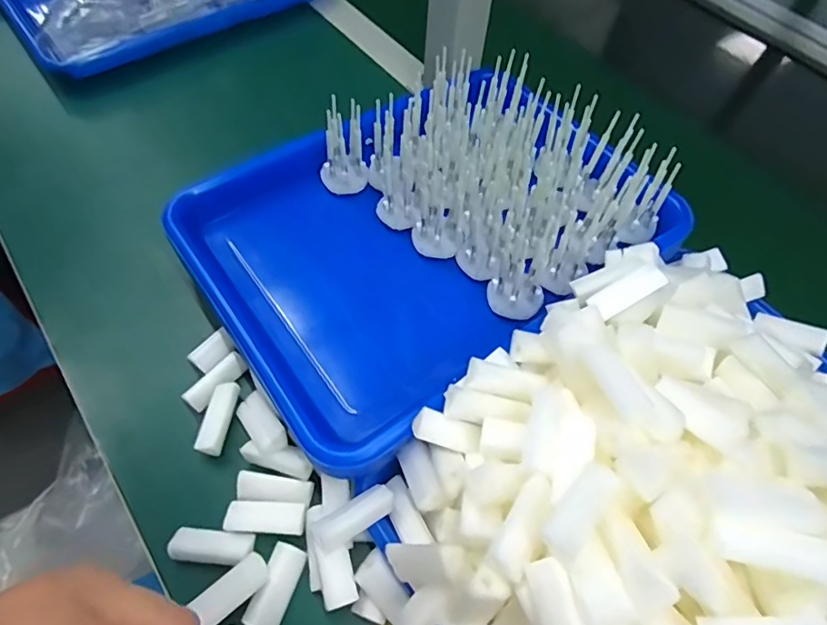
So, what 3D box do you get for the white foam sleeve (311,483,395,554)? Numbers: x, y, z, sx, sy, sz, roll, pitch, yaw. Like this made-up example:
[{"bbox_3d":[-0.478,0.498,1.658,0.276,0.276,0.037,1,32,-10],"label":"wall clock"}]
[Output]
[{"bbox_3d":[-0.032,0.114,0.293,0.047,0.016,0.016,-27,63,-19],"label":"white foam sleeve"}]

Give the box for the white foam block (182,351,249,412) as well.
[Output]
[{"bbox_3d":[-0.137,0.048,0.366,0.015,0.009,0.046,38,63,19],"label":"white foam block"}]

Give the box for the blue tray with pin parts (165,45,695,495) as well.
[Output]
[{"bbox_3d":[0.014,-0.067,0.396,0.328,0.074,0.248,-31,65,-21],"label":"blue tray with pin parts"}]

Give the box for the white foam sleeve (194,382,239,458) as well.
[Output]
[{"bbox_3d":[-0.128,0.070,0.347,0.016,0.009,0.047,8,58,1],"label":"white foam sleeve"}]

